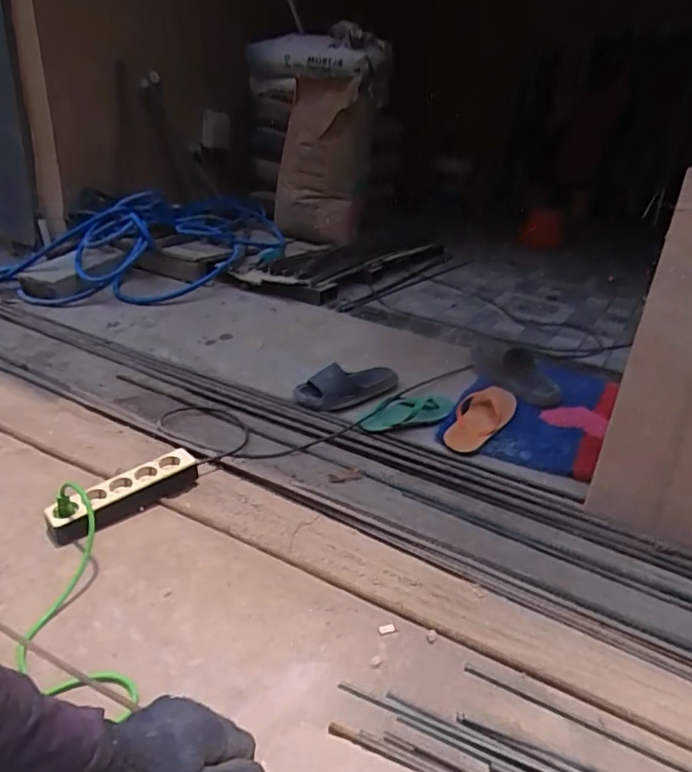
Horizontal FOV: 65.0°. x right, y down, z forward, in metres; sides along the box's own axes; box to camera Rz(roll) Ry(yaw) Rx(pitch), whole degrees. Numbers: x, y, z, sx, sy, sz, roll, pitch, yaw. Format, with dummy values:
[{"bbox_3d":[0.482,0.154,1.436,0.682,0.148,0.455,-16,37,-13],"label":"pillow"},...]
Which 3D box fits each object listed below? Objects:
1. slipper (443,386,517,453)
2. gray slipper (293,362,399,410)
[{"bbox_3d":[0.296,0.066,1.198,0.113,0.037,0.226,21,34,32],"label":"slipper"},{"bbox_3d":[0.010,-0.014,1.302,0.253,0.066,0.108,-12,31,-30],"label":"gray slipper"}]

